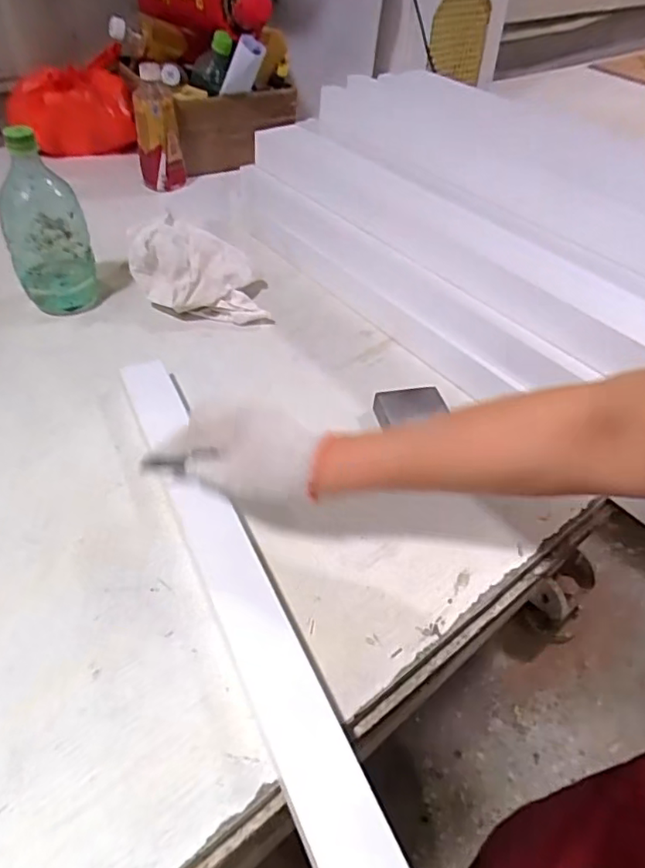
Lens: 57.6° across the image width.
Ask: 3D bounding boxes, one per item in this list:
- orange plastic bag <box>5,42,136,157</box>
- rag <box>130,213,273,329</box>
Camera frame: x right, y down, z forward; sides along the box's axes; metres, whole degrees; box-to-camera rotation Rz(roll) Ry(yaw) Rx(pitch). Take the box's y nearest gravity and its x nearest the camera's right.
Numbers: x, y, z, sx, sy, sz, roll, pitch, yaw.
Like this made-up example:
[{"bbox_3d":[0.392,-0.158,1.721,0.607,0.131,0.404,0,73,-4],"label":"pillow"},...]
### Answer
[{"bbox_3d":[-0.475,-0.622,1.098,0.229,0.156,0.096,-6,45,-8],"label":"orange plastic bag"},{"bbox_3d":[-0.157,-0.207,0.747,0.174,0.080,0.131,0,45,-3],"label":"rag"}]

